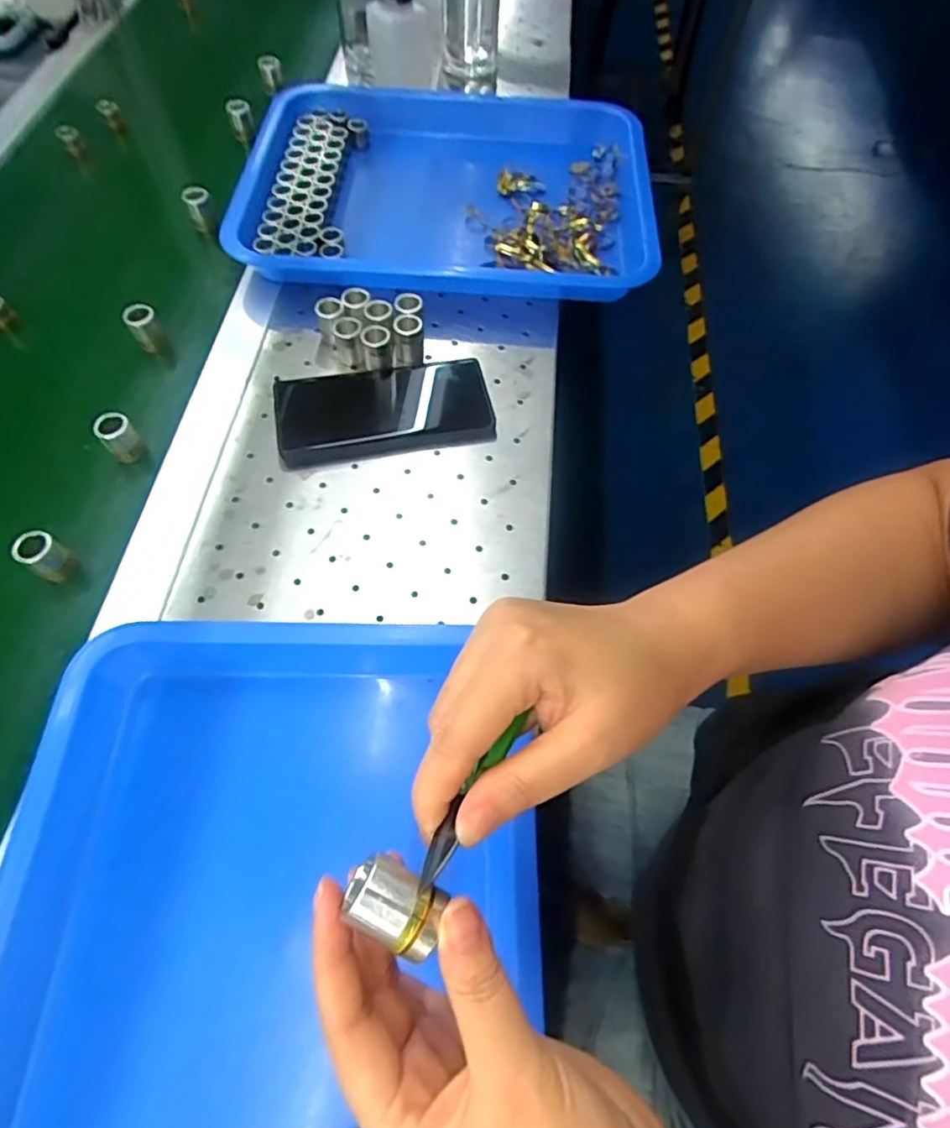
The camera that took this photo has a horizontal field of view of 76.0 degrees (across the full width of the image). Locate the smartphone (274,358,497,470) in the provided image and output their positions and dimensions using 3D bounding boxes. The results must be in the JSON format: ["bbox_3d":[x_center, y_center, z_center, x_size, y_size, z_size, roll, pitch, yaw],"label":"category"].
[{"bbox_3d":[-0.072,-0.123,0.473,0.161,0.013,0.086,-11,62,-6],"label":"smartphone"}]

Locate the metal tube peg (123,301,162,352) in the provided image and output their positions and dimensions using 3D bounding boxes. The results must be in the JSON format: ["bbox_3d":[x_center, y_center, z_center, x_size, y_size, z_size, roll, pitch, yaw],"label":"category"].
[{"bbox_3d":[-0.271,-0.193,0.503,0.022,0.038,0.021,0,62,0],"label":"metal tube peg"}]

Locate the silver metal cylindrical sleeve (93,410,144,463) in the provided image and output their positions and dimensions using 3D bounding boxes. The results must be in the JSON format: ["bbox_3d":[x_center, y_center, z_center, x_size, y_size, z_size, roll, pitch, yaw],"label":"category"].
[{"bbox_3d":[-0.261,-0.092,0.449,0.022,0.039,0.020,0,62,0],"label":"silver metal cylindrical sleeve"}]

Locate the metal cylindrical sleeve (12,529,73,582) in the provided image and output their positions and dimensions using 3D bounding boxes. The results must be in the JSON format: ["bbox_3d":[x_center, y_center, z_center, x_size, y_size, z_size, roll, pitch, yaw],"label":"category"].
[{"bbox_3d":[-0.282,-0.003,0.403,0.019,0.040,0.022,35,67,17],"label":"metal cylindrical sleeve"}]

